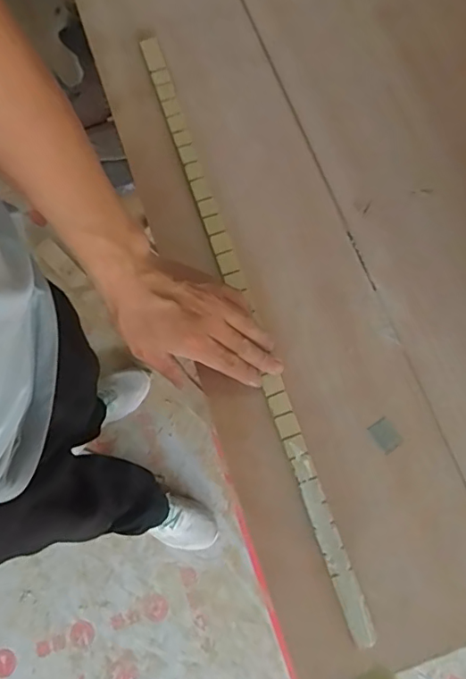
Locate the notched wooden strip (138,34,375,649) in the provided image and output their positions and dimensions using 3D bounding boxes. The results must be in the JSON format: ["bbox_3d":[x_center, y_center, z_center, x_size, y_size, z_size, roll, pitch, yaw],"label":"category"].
[{"bbox_3d":[0.006,-0.047,0.535,0.021,0.010,0.659,-18,74,-4],"label":"notched wooden strip"}]

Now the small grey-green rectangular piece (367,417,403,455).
[{"bbox_3d":[0.147,0.092,0.506,0.022,0.004,0.029,-33,75,-7],"label":"small grey-green rectangular piece"}]

